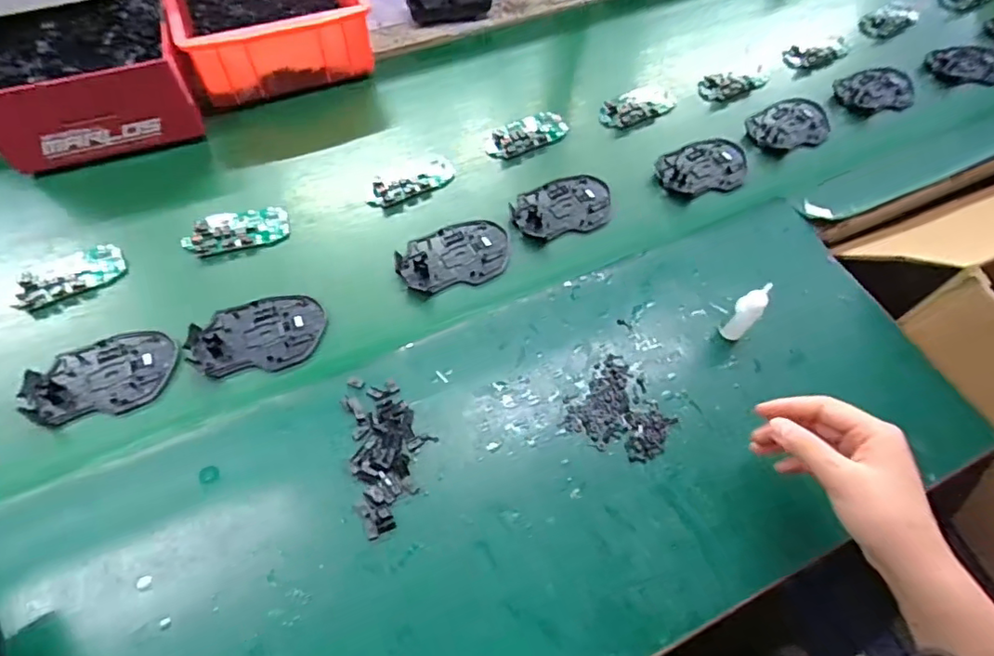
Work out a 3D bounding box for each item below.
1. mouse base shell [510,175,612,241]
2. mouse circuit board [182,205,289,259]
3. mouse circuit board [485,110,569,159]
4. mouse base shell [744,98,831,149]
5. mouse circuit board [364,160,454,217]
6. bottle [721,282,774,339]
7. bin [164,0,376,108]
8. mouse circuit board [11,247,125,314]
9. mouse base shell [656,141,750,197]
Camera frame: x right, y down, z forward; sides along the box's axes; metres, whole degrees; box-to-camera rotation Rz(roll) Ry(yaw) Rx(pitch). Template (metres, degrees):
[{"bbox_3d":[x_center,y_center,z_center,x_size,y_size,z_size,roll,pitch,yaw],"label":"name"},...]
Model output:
[{"bbox_3d":[0.069,-0.130,0.581,0.108,0.011,0.071,-20,65,-14],"label":"mouse base shell"},{"bbox_3d":[-0.260,-0.096,0.548,0.099,0.013,0.043,-16,64,-12],"label":"mouse circuit board"},{"bbox_3d":[0.036,-0.224,0.634,0.103,0.014,0.047,-30,68,-18],"label":"mouse circuit board"},{"bbox_3d":[0.347,-0.242,0.658,0.110,0.014,0.071,-17,64,-13],"label":"mouse base shell"},{"bbox_3d":[-0.091,-0.160,0.591,0.098,0.011,0.045,-30,68,-19],"label":"mouse circuit board"},{"bbox_3d":[0.215,-0.011,0.481,0.021,0.077,0.019,42,67,17],"label":"bottle"},{"bbox_3d":[-0.290,-0.414,0.678,0.204,0.084,0.290,-18,64,-13],"label":"bin"},{"bbox_3d":[-0.402,-0.049,0.518,0.093,0.014,0.047,-34,69,-20],"label":"mouse circuit board"},{"bbox_3d":[0.234,-0.181,0.620,0.106,0.011,0.071,-24,66,-16],"label":"mouse base shell"}]

